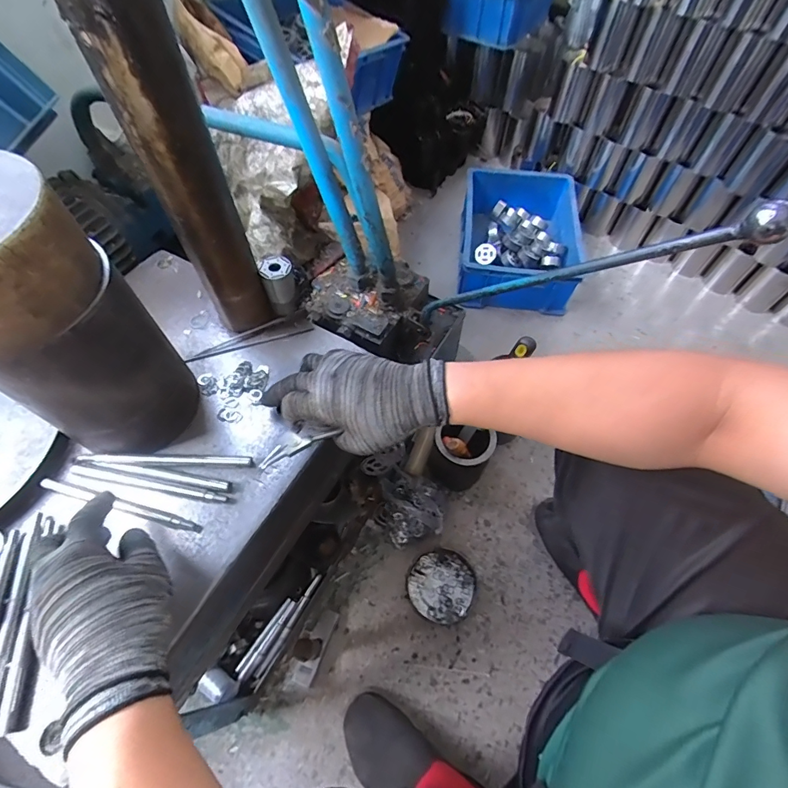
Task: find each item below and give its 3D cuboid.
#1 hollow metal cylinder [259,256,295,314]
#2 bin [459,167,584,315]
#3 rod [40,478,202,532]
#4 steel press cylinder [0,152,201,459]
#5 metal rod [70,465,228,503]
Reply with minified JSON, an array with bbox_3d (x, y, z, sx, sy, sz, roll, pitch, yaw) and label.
[{"bbox_3d":[-0.138,-0.133,0.524,0.035,0.062,0.033,-20,61,-12],"label":"hollow metal cylinder"},{"bbox_3d":[0.350,-0.421,1.173,0.324,0.145,0.420,6,59,4],"label":"bin"},{"bbox_3d":[-0.271,0.109,0.424,0.168,0.014,0.010,13,60,8],"label":"rod"},{"bbox_3d":[-0.293,-0.051,0.369,0.137,0.237,0.142,37,66,20],"label":"steel press cylinder"},{"bbox_3d":[-0.248,0.091,0.433,0.164,0.011,0.011,9,60,6],"label":"metal rod"}]

